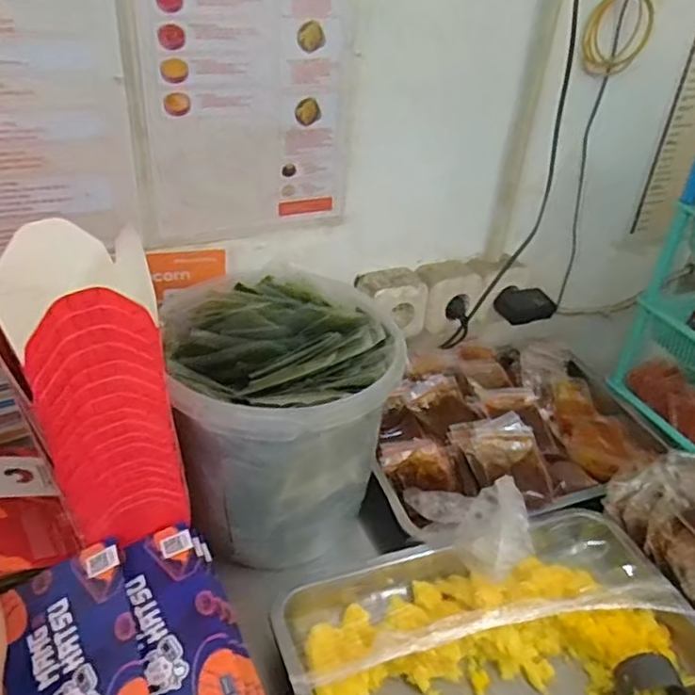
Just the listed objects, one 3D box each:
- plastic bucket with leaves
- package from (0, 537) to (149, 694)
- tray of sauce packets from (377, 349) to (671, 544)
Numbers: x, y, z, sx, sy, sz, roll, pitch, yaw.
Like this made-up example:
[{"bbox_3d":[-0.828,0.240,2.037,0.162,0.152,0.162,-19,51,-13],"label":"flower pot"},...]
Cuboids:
[{"bbox_3d":[-0.067,0.091,0.691,0.215,0.262,0.206,4,33,-3],"label":"plastic bucket with leaves"},{"bbox_3d":[-0.200,0.230,0.484,0.091,0.011,0.173,-26,43,-10],"label":"package"},{"bbox_3d":[0.201,0.095,0.837,0.398,0.083,0.290,-11,37,-23],"label":"tray of sauce packets"}]

